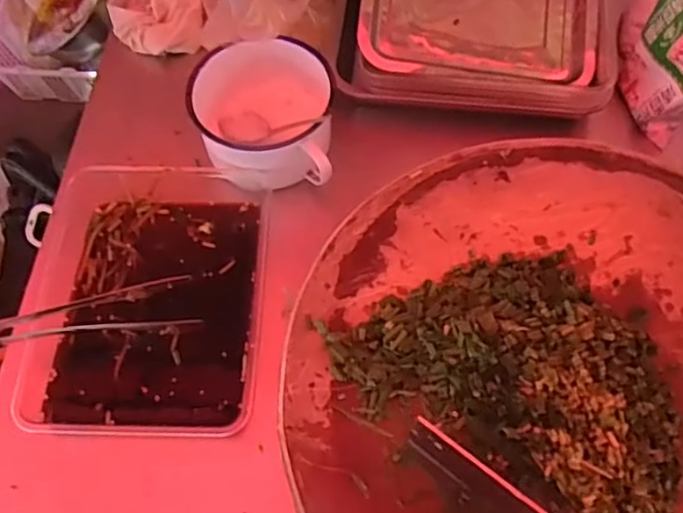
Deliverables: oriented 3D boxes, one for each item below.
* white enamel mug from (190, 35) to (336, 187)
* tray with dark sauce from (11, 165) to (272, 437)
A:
[{"bbox_3d":[-0.088,-0.155,0.708,0.150,0.082,0.169,1,60,2],"label":"white enamel mug"},{"bbox_3d":[-0.182,0.028,0.639,0.215,0.049,0.270,-1,60,1],"label":"tray with dark sauce"}]

